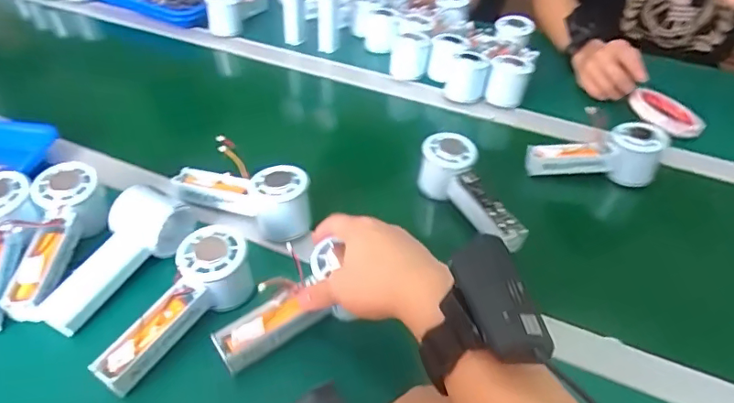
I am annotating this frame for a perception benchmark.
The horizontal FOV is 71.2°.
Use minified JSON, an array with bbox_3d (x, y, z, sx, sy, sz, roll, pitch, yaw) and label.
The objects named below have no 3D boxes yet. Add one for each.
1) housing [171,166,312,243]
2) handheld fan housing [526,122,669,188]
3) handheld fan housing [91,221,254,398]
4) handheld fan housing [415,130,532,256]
[{"bbox_3d":[-0.132,-0.006,0.525,0.157,0.059,0.059,11,44,9],"label":"housing"},{"bbox_3d":[0.274,-0.062,0.622,0.154,0.062,0.049,7,43,4],"label":"handheld fan housing"},{"bbox_3d":[-0.156,0.088,0.427,0.058,0.051,0.152,27,62,23],"label":"handheld fan housing"},{"bbox_3d":[0.109,-0.005,0.559,0.055,0.065,0.144,-13,46,-16],"label":"handheld fan housing"}]

